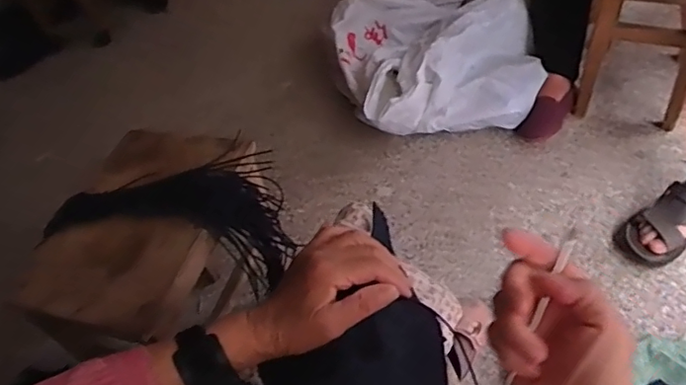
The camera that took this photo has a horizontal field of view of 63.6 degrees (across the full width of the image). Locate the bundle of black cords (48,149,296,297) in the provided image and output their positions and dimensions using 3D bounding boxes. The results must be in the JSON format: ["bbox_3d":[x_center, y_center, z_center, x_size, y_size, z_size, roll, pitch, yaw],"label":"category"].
[{"bbox_3d":[-0.227,0.012,0.782,0.322,0.094,0.152,13,50,-8],"label":"bundle of black cords"}]

